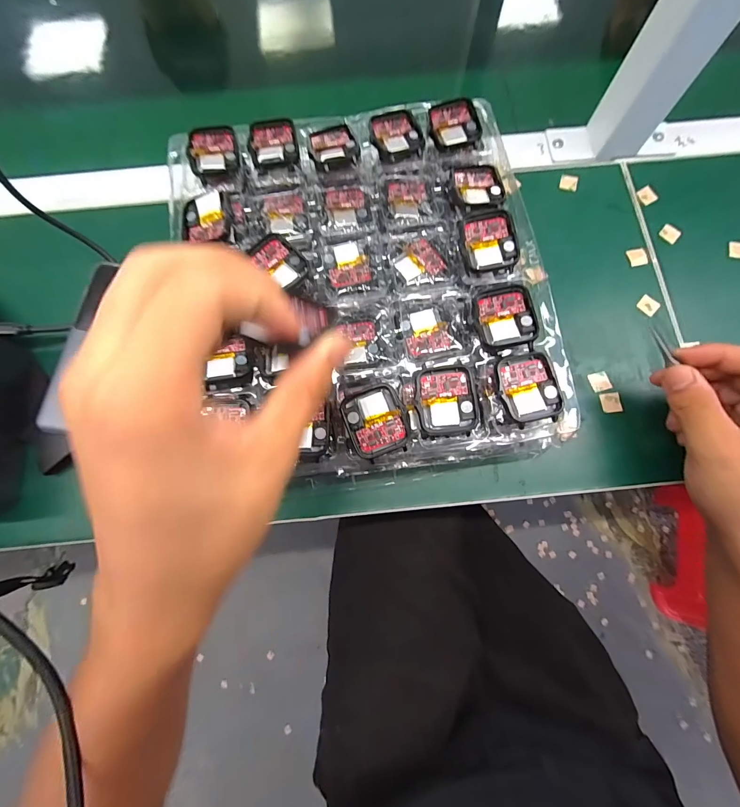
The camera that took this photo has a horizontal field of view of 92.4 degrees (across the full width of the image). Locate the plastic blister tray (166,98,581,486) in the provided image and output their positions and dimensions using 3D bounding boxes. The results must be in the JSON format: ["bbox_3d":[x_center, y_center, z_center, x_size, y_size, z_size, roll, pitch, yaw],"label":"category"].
[{"bbox_3d":[-0.007,-0.090,0.260,0.243,0.031,0.280,-10,77,0],"label":"plastic blister tray"}]

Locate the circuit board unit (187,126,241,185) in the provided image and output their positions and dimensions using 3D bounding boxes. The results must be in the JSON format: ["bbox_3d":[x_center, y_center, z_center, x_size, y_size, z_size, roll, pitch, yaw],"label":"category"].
[{"bbox_3d":[-0.122,-0.194,0.279,0.036,0.012,0.047,-13,76,-3],"label":"circuit board unit"}]

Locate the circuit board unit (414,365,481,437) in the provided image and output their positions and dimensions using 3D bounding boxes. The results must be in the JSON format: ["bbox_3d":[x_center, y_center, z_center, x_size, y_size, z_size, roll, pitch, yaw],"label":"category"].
[{"bbox_3d":[0.049,-0.002,0.228,0.038,0.004,0.044,-8,89,6],"label":"circuit board unit"}]

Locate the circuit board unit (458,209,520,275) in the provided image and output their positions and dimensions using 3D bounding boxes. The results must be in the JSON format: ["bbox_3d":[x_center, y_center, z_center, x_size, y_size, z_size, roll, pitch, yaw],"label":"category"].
[{"bbox_3d":[0.084,-0.116,0.254,0.036,0.015,0.042,-8,76,-1],"label":"circuit board unit"}]

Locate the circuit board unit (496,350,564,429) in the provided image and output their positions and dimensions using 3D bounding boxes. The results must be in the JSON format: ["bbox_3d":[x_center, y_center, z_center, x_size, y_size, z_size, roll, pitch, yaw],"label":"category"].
[{"bbox_3d":[0.101,-0.010,0.227,0.037,0.007,0.044,-11,76,-2],"label":"circuit board unit"}]

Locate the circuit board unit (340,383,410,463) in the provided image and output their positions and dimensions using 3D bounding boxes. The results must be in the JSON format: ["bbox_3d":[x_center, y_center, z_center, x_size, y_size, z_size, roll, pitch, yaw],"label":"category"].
[{"bbox_3d":[0.004,0.011,0.226,0.037,0.008,0.043,-20,77,-4],"label":"circuit board unit"}]

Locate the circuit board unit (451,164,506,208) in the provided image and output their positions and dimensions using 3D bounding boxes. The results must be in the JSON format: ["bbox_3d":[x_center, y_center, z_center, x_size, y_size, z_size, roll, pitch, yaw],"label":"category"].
[{"bbox_3d":[0.080,-0.165,0.268,0.037,0.010,0.044,-6,76,-1],"label":"circuit board unit"}]

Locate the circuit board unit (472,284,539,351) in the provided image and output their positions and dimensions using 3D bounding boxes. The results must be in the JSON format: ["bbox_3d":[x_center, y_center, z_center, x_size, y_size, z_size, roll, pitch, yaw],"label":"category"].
[{"bbox_3d":[0.090,-0.058,0.236,0.035,0.008,0.043,-10,76,-2],"label":"circuit board unit"}]

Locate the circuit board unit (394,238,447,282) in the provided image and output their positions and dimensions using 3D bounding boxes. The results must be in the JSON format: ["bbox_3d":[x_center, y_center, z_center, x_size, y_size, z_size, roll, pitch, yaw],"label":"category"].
[{"bbox_3d":[0.036,-0.105,0.264,0.032,0.004,0.030,-35,78,-8],"label":"circuit board unit"}]

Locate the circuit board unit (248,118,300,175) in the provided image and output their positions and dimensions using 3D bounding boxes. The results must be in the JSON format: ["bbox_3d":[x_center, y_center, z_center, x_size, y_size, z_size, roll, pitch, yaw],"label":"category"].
[{"bbox_3d":[-0.075,-0.201,0.281,0.037,0.013,0.050,-11,76,-2],"label":"circuit board unit"}]

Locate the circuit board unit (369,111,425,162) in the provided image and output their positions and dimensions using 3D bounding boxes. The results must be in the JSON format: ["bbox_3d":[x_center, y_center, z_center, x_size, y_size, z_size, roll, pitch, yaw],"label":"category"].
[{"bbox_3d":[0.020,-0.210,0.279,0.037,0.009,0.043,-16,76,-3],"label":"circuit board unit"}]

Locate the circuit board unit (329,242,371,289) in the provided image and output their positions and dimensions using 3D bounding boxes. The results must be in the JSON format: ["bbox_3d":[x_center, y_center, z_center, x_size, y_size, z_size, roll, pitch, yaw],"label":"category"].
[{"bbox_3d":[-0.016,-0.104,0.265,0.030,0.004,0.033,-14,76,-3],"label":"circuit board unit"}]

